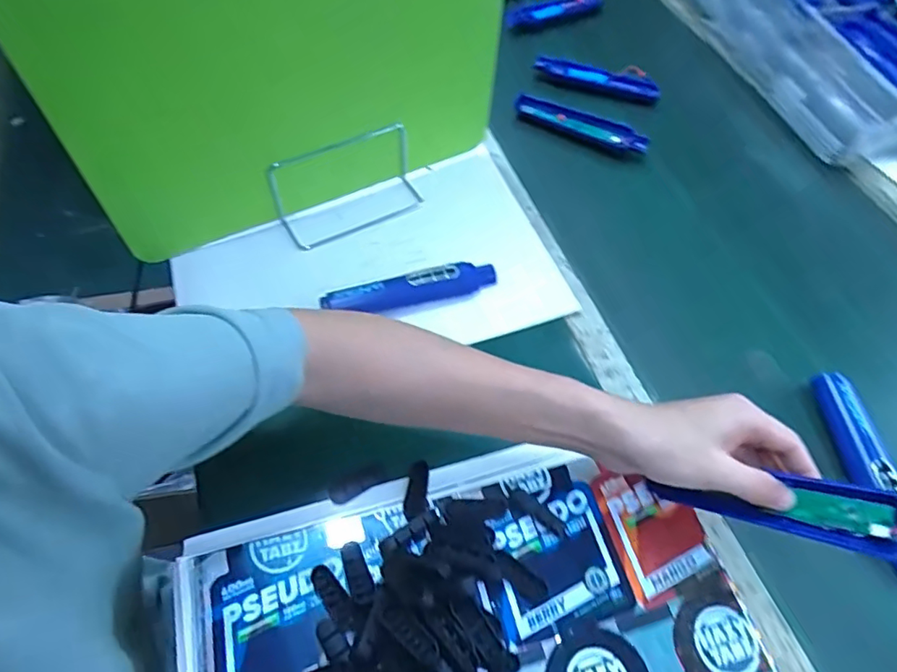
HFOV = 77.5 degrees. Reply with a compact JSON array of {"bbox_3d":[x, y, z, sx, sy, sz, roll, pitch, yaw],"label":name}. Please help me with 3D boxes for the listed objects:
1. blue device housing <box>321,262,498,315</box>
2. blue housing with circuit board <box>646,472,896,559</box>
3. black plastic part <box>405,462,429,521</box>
[{"bbox_3d":[-0.035,-0.046,0.543,0.167,0.021,0.034,-13,58,-11],"label":"blue device housing"},{"bbox_3d":[0.224,0.113,0.364,0.165,0.021,0.035,-1,51,31],"label":"blue housing with circuit board"},{"bbox_3d":[-0.024,0.122,0.439,0.016,0.010,0.051,5,44,0],"label":"black plastic part"}]

